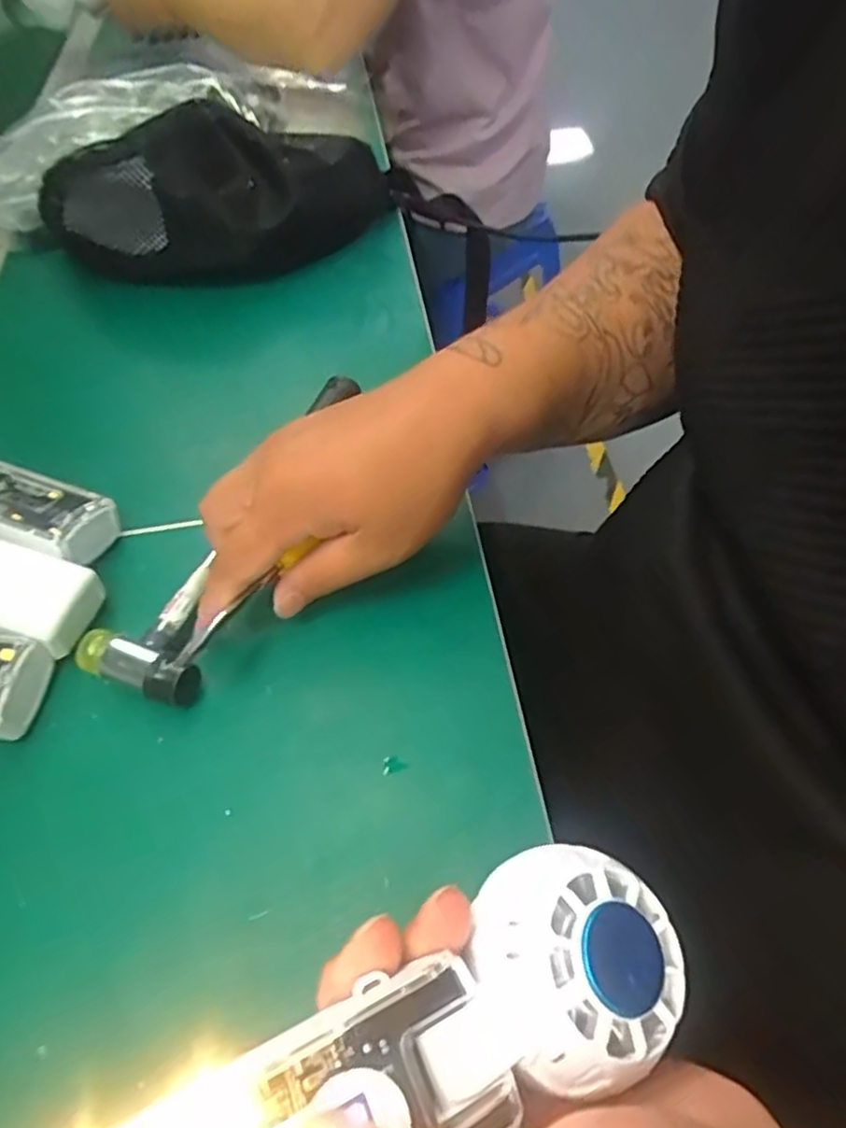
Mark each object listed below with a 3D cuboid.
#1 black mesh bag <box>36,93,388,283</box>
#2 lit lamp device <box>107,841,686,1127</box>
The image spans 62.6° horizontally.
[{"bbox_3d":[-0.147,-0.276,0.523,0.249,0.112,0.073,-17,52,-8],"label":"black mesh bag"},{"bbox_3d":[-0.006,0.124,0.173,0.165,0.022,0.055,-19,51,-25],"label":"lit lamp device"}]

